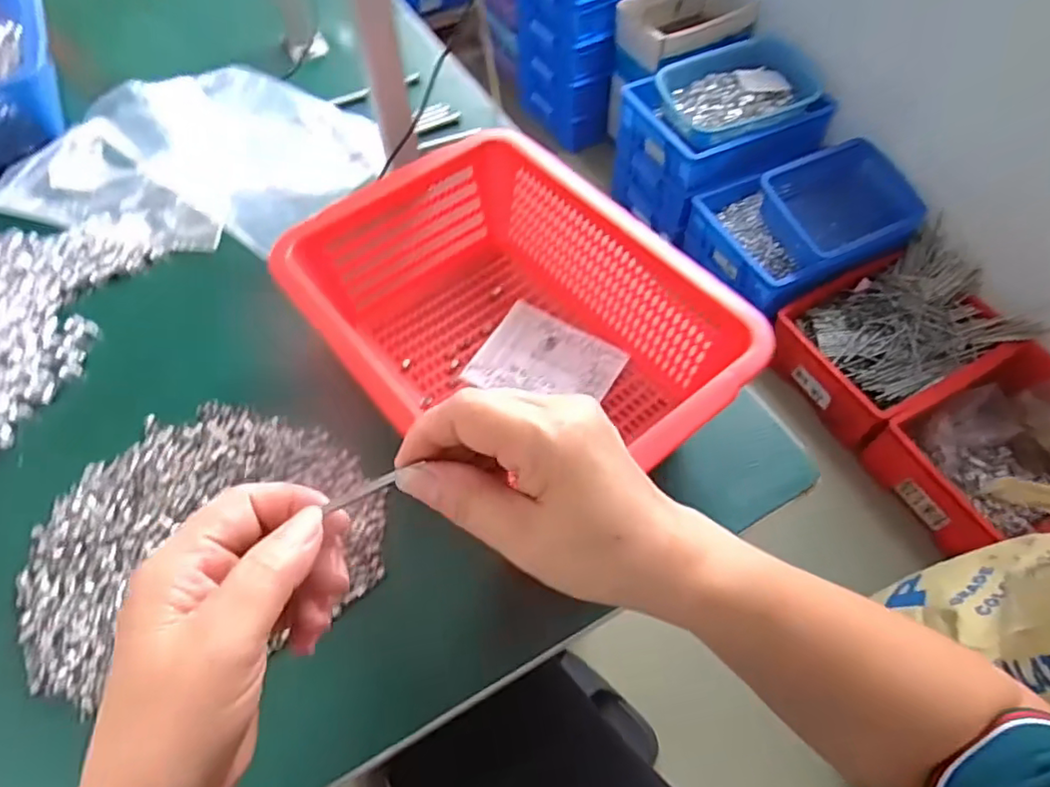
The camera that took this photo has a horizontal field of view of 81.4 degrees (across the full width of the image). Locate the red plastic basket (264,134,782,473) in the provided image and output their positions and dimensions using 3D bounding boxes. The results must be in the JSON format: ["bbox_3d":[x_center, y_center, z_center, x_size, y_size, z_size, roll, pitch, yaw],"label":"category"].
[{"bbox_3d":[-0.014,-0.046,0.456,0.232,0.097,0.310,-35,64,-19],"label":"red plastic basket"}]

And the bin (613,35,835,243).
[{"bbox_3d":[0.489,-0.622,1.498,0.427,0.269,0.335,-23,60,-13],"label":"bin"}]

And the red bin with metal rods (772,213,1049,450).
[{"bbox_3d":[0.826,-0.140,1.347,0.495,0.147,0.325,-27,61,-15],"label":"red bin with metal rods"}]

